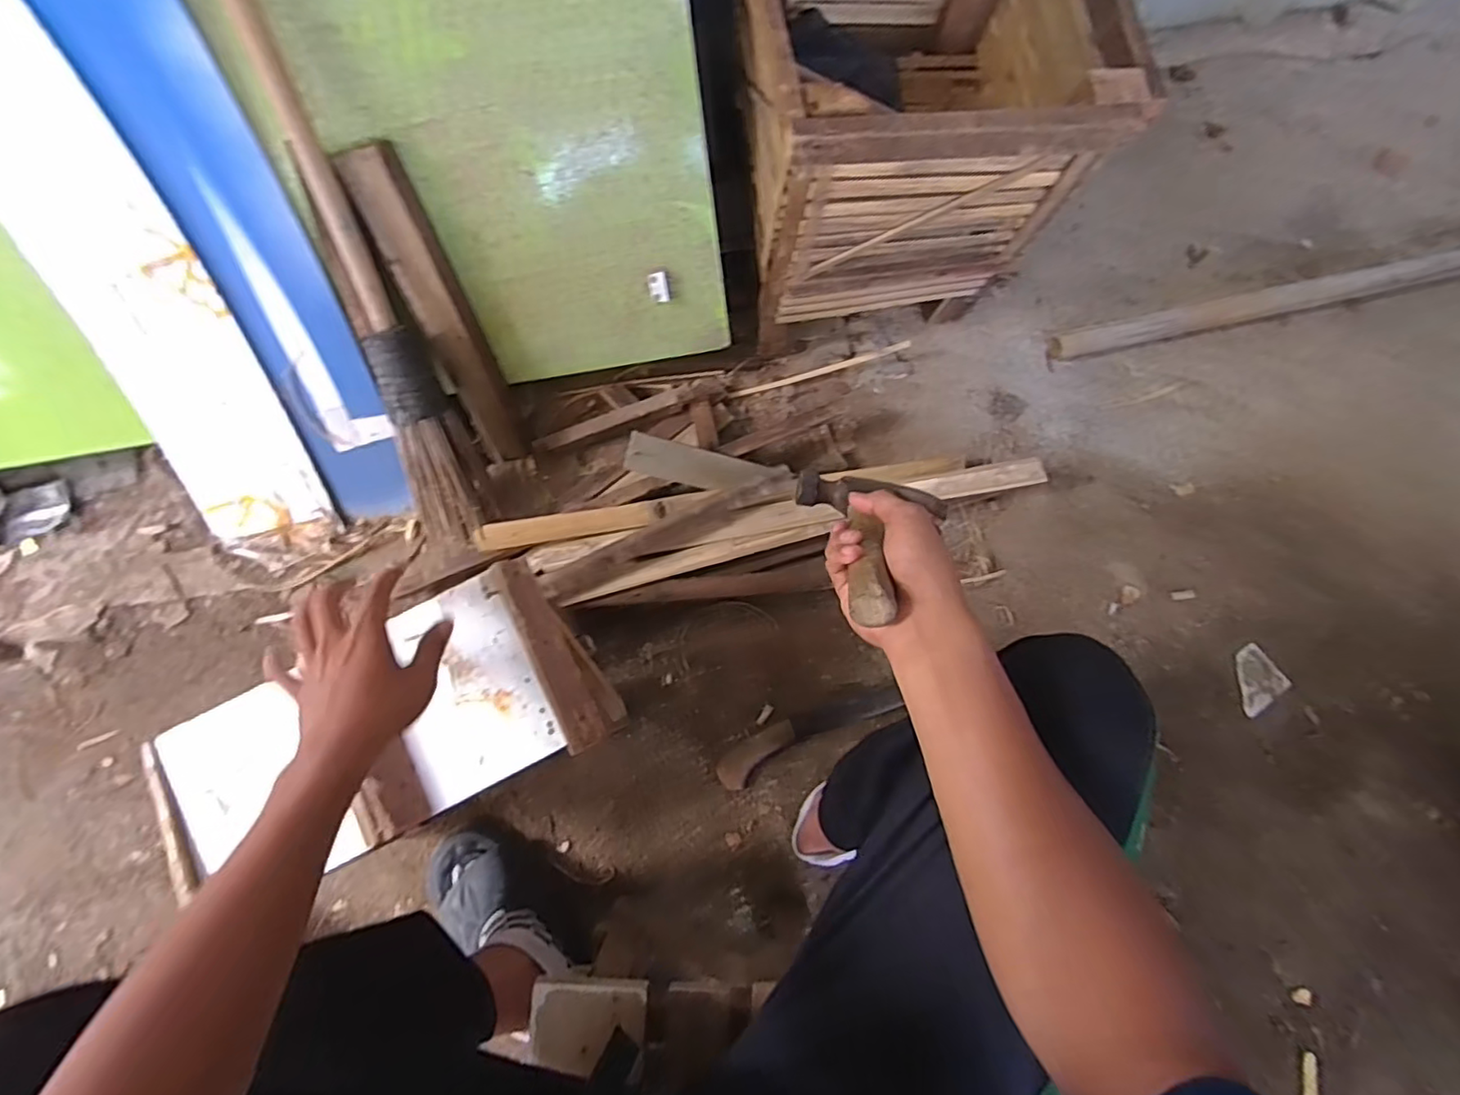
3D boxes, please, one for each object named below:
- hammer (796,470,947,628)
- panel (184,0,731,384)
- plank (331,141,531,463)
[{"bbox_3d":[0.112,-0.008,0.464,0.121,0.206,0.026,8,117,2],"label":"hammer"},{"bbox_3d":[-0.265,-0.456,0.673,0.466,0.554,0.023,-10,38,-1],"label":"panel"},{"bbox_3d":[-0.355,-0.281,0.784,0.066,0.391,0.049,-18,39,-3],"label":"plank"}]

